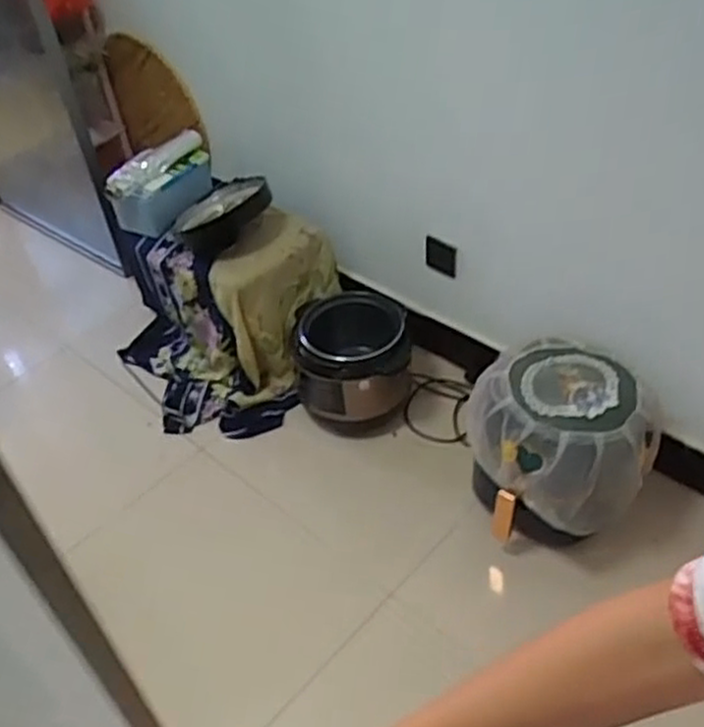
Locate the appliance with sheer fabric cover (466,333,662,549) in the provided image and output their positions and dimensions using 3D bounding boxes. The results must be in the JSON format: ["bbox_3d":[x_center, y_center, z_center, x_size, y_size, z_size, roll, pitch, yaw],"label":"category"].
[{"bbox_3d":[0.402,0.184,1.505,0.337,0.368,0.282,15,48,21],"label":"appliance with sheer fabric cover"}]

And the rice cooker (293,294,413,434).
[{"bbox_3d":[-0.004,-0.003,1.804,0.280,0.259,0.281,-4,44,3],"label":"rice cooker"}]

